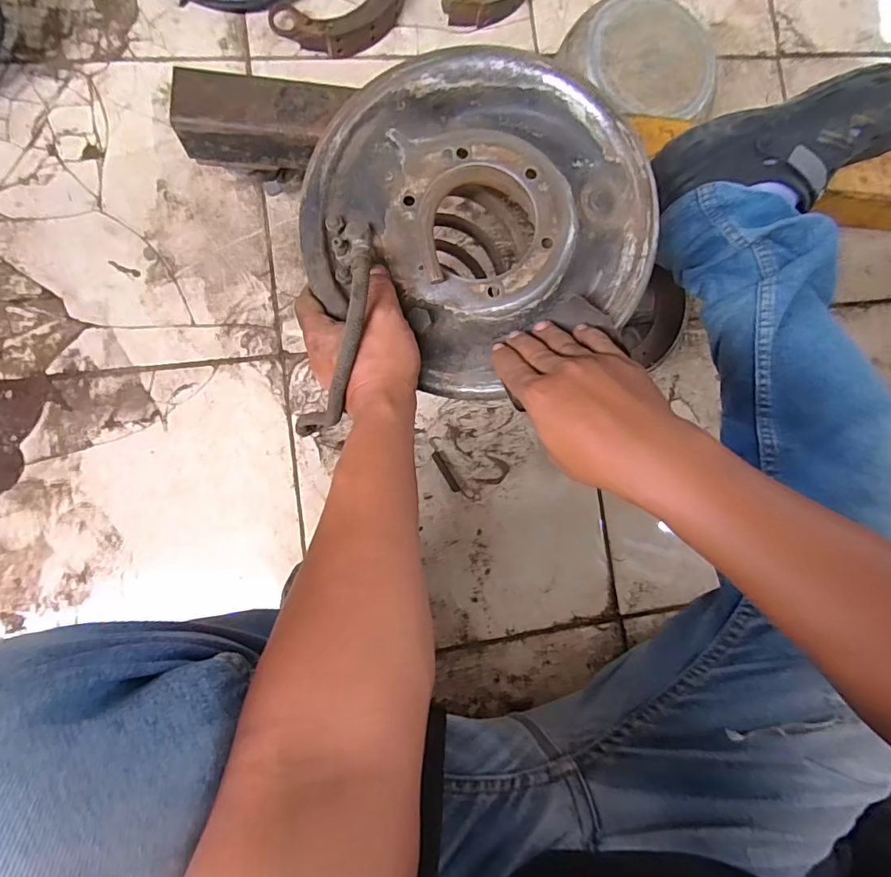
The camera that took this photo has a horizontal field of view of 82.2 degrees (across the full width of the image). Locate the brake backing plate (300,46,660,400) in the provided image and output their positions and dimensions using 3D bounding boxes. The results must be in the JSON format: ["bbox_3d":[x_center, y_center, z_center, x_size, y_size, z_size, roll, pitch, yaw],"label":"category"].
[{"bbox_3d":[0.026,-0.170,0.393,0.252,0.049,0.243,0,88,-8],"label":"brake backing plate"}]

